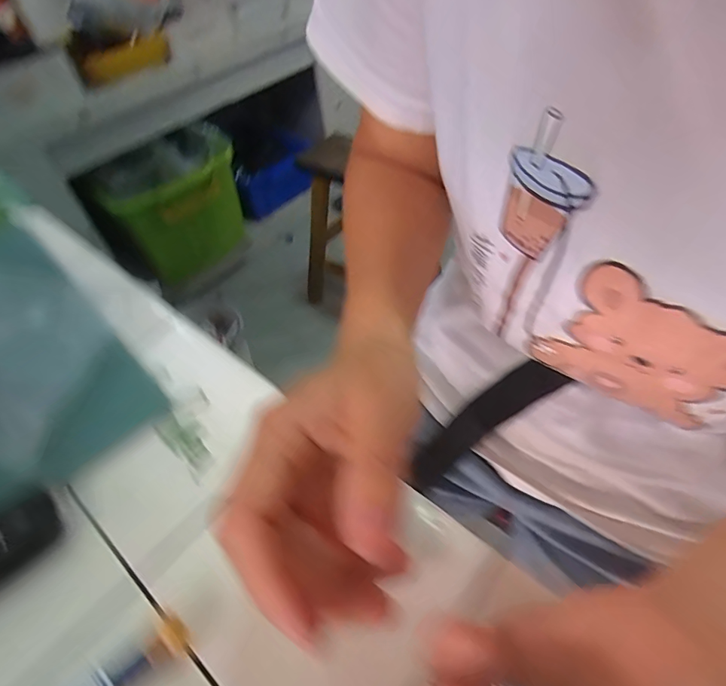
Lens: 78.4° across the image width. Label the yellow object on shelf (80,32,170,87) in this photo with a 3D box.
[{"bbox_3d":[-0.593,-0.707,1.111,0.049,0.056,0.241,28,57,27],"label":"yellow object on shelf"}]

